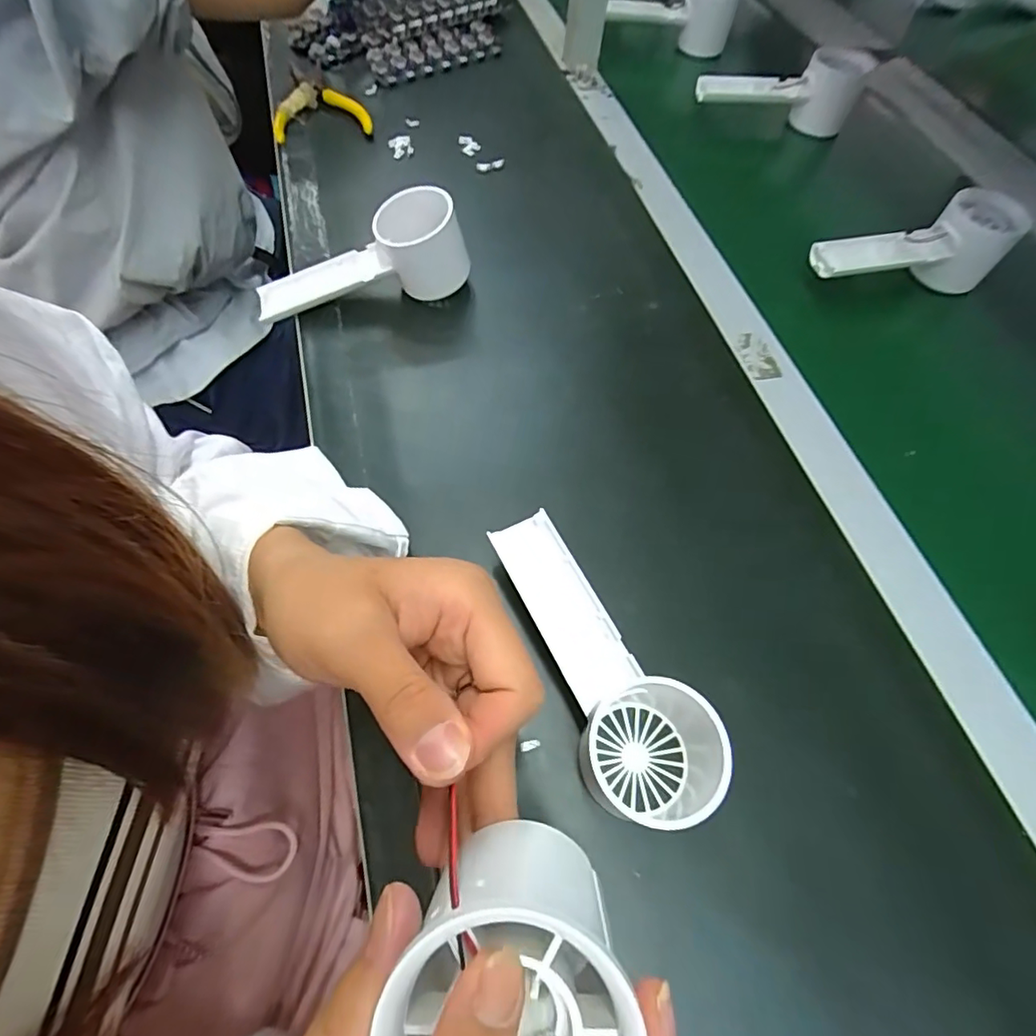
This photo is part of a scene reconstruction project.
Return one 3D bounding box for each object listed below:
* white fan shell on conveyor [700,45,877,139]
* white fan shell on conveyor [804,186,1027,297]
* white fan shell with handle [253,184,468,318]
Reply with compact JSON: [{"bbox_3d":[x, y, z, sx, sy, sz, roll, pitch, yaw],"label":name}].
[{"bbox_3d":[0.245,-0.410,0.517,0.150,0.051,0.054,10,61,8],"label":"white fan shell on conveyor"},{"bbox_3d":[0.292,-0.207,0.413,0.150,0.049,0.058,-6,60,-1],"label":"white fan shell on conveyor"},{"bbox_3d":[-0.113,-0.178,0.395,0.152,0.058,0.048,-15,63,7],"label":"white fan shell with handle"}]

